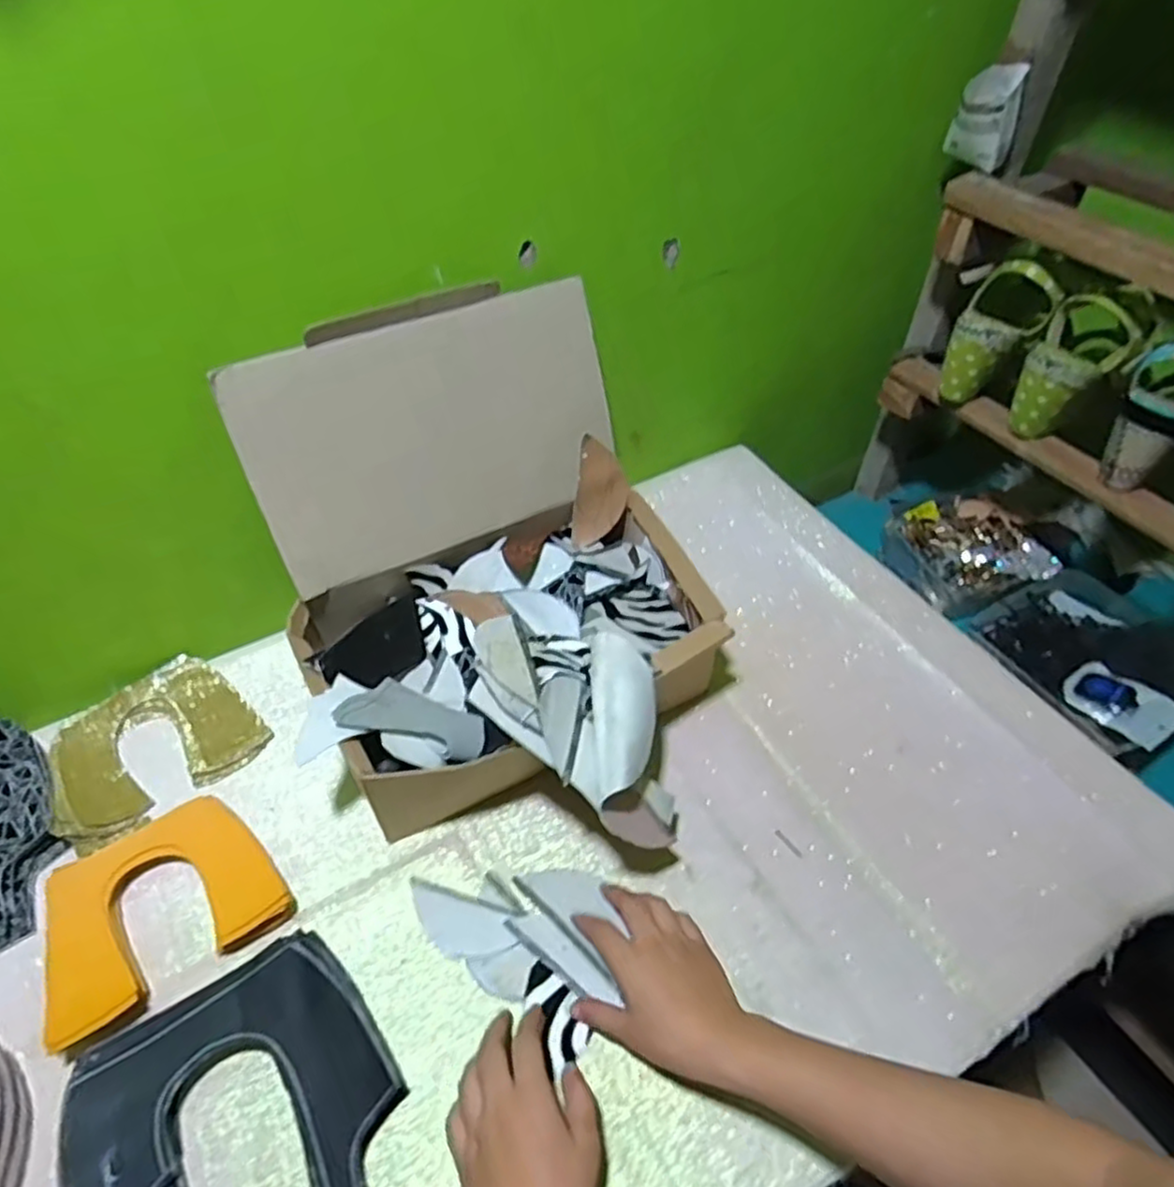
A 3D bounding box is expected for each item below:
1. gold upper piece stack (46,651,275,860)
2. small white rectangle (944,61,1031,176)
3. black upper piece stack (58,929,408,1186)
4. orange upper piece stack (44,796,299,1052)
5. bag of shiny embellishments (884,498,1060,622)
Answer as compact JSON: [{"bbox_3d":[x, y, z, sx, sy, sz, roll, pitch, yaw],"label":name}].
[{"bbox_3d":[-0.380,0.129,0.631,0.159,0.028,0.128,-35,57,-28],"label":"gold upper piece stack"},{"bbox_3d":[0.386,-0.459,0.699,0.056,0.078,0.032,24,52,19],"label":"small white rectangle"},{"bbox_3d":[-0.219,0.335,0.455,0.185,0.031,0.183,-25,53,-22],"label":"black upper piece stack"},{"bbox_3d":[-0.319,0.233,0.544,0.157,0.030,0.118,-27,54,-24],"label":"orange upper piece stack"},{"bbox_3d":[0.472,-0.055,0.916,0.149,0.063,0.174,-13,50,-13],"label":"bag of shiny embellishments"}]

